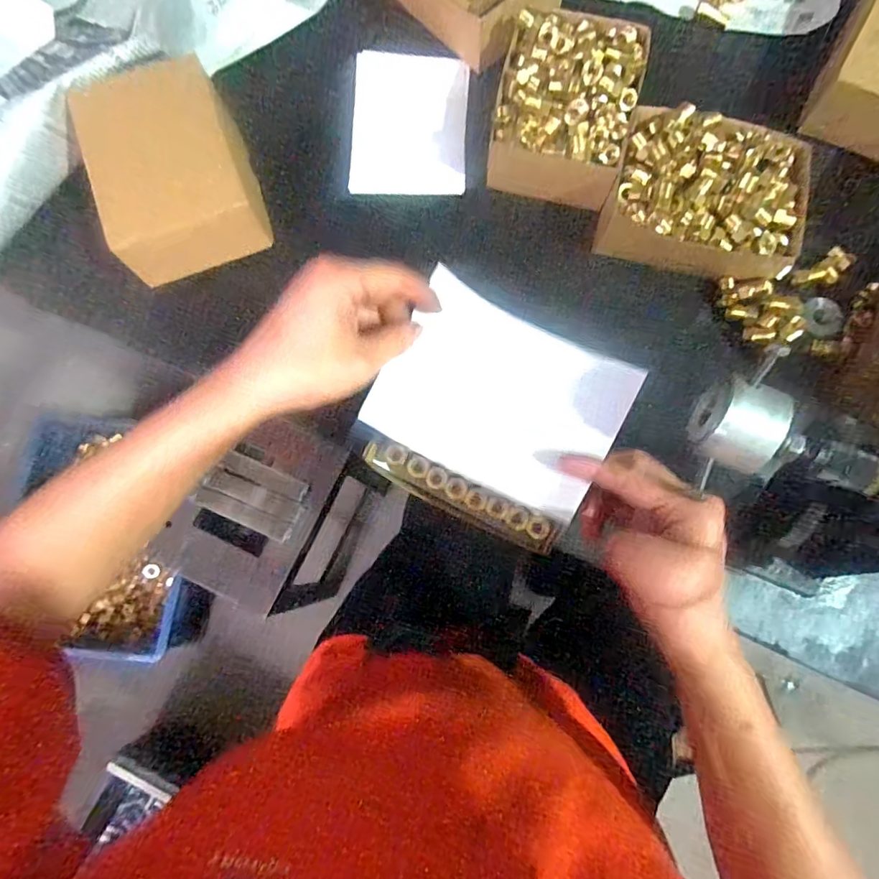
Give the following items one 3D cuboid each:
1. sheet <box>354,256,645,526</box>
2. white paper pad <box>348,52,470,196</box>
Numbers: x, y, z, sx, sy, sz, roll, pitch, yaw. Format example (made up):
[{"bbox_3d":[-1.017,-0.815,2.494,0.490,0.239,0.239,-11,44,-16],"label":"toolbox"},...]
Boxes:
[{"bbox_3d":[0.040,-0.026,0.322,0.143,0.026,0.105,26,80,6],"label":"sheet"},{"bbox_3d":[-0.030,-0.319,0.510,0.114,0.011,0.160,1,78,1],"label":"white paper pad"}]

